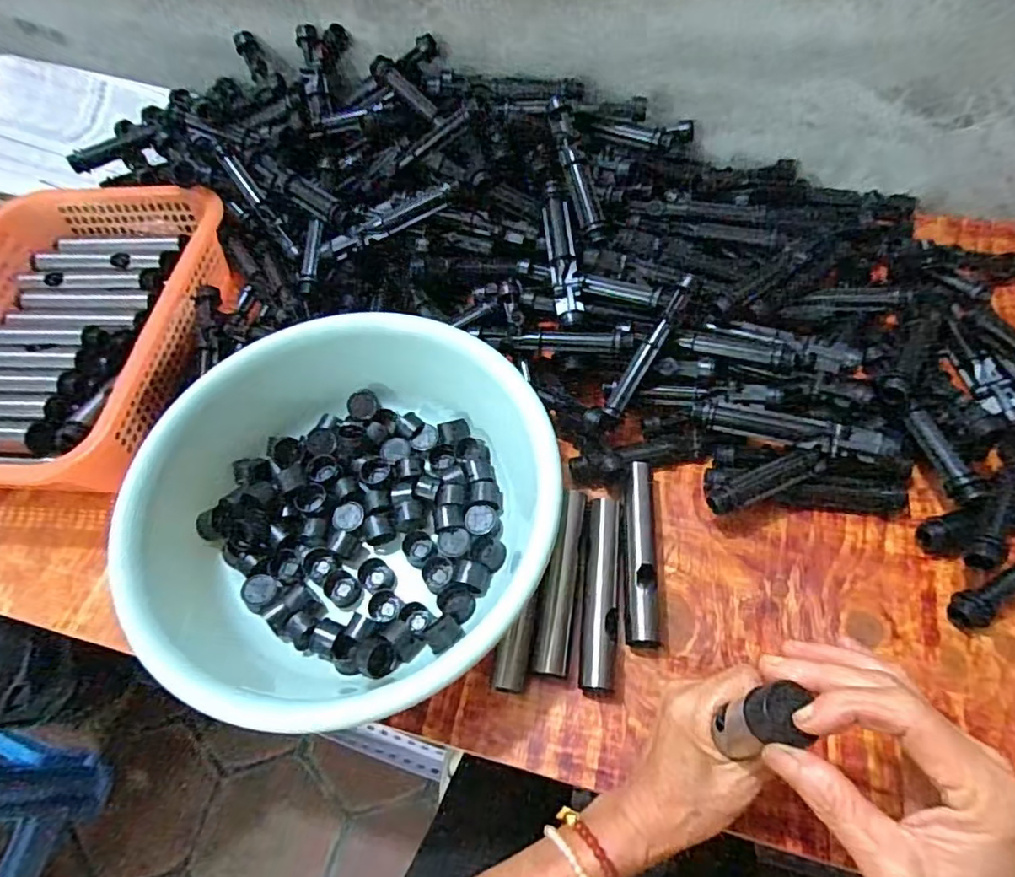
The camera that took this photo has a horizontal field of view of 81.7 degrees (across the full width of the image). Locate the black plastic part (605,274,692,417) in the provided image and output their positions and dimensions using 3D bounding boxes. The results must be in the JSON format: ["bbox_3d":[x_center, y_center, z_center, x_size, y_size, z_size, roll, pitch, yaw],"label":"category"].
[{"bbox_3d":[0.118,-0.076,0.489,0.016,0.015,0.130,31,92,19],"label":"black plastic part"}]

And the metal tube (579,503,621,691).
[{"bbox_3d":[0.069,0.112,0.437,0.025,0.020,0.140,3,60,7],"label":"metal tube"}]

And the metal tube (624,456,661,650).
[{"bbox_3d":[0.100,0.085,0.448,0.022,0.020,0.137,0,60,6],"label":"metal tube"}]

